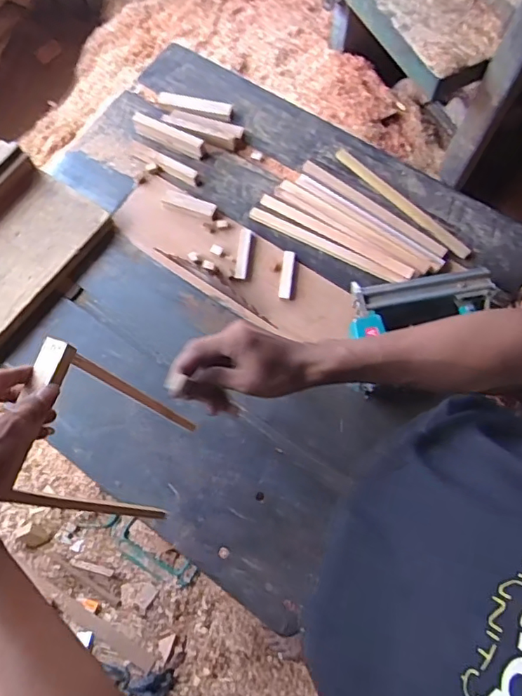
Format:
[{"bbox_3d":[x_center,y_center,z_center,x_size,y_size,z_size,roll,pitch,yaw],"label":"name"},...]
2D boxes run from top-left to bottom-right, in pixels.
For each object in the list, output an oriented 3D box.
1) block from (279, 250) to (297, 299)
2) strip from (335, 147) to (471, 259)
[{"bbox_3d":[0.042,-0.114,0.815,0.020,0.008,0.080,6,71,4],"label":"block"},{"bbox_3d":[0.227,-0.241,0.850,0.022,0.011,0.276,-41,75,-11],"label":"strip"}]

